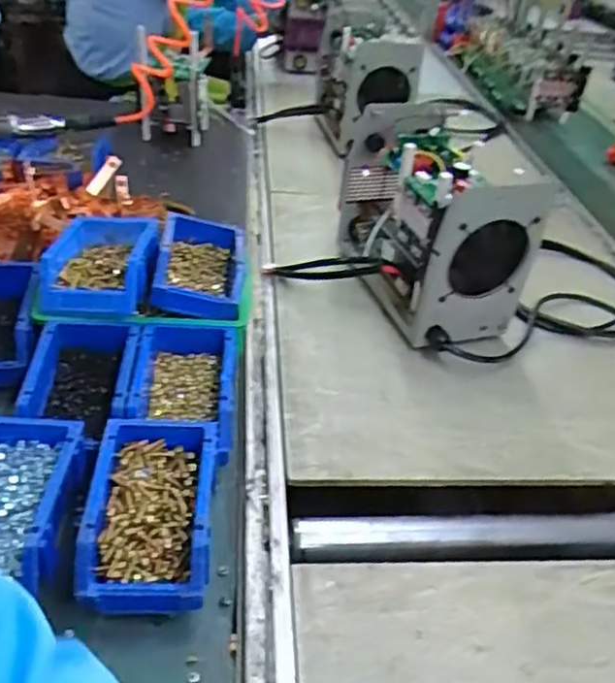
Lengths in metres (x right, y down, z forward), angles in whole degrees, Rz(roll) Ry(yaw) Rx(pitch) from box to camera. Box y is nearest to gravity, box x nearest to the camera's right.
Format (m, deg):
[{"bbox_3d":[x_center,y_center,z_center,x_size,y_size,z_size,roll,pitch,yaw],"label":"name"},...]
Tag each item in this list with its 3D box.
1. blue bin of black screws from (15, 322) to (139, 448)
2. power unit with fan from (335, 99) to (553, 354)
[{"bbox_3d":[-0.235,0.045,0.667,0.106,0.058,0.148,-1,38,-9],"label":"blue bin of black screws"},{"bbox_3d":[0.164,-0.168,0.910,0.177,0.235,0.330,-7,40,-16],"label":"power unit with fan"}]

